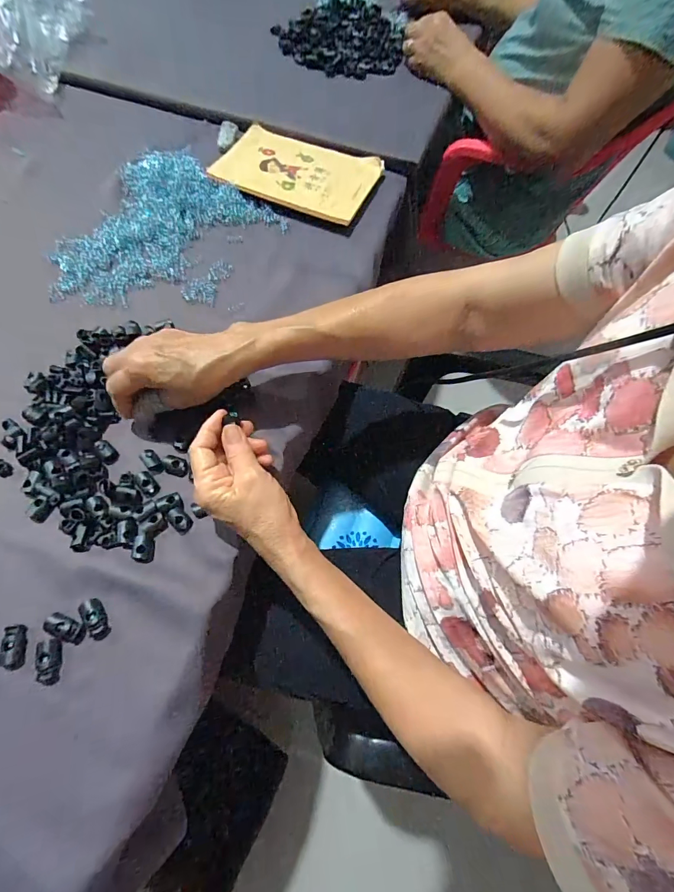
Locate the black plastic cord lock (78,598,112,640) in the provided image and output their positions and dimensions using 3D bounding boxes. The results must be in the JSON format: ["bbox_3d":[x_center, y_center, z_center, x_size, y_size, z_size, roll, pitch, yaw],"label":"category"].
[{"bbox_3d":[-0.188,0.133,0.305,0.015,0.008,0.033,-31,70,-16],"label":"black plastic cord lock"}]

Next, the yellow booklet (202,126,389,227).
[{"bbox_3d":[-0.053,-0.380,0.541,0.205,0.016,0.140,20,66,6],"label":"yellow booklet"}]

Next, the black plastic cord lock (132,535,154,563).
[{"bbox_3d":[-0.162,0.086,0.327,0.016,0.007,0.021,6,65,0],"label":"black plastic cord lock"}]

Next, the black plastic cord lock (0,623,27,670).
[{"bbox_3d":[-0.239,0.149,0.291,0.014,0.011,0.030,-12,66,-8],"label":"black plastic cord lock"}]

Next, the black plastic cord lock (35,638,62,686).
[{"bbox_3d":[-0.215,0.161,0.291,0.014,0.009,0.030,-12,66,-8],"label":"black plastic cord lock"}]

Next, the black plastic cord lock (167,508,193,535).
[{"bbox_3d":[-0.136,0.064,0.338,0.015,0.006,0.023,-40,73,-19],"label":"black plastic cord lock"}]

